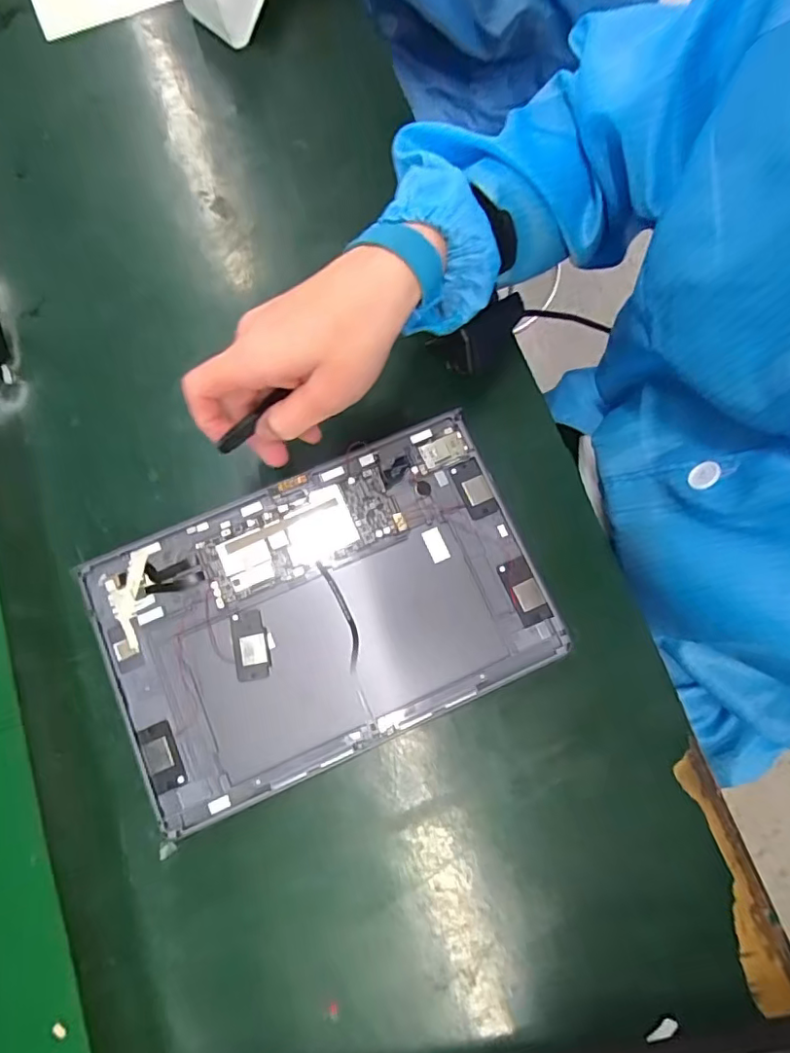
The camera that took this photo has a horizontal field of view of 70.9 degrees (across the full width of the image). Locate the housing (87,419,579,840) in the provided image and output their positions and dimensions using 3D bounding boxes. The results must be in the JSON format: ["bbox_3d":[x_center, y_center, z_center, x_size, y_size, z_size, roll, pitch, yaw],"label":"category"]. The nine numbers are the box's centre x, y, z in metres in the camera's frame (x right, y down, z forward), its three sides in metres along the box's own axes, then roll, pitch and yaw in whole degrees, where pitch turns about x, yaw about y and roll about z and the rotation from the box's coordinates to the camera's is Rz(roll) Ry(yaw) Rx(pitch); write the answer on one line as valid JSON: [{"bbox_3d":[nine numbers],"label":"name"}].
[{"bbox_3d":[-0.043,0.049,0.335,0.250,0.008,0.162,-23,80,-6],"label":"housing"}]

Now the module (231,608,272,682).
[{"bbox_3d":[-0.086,0.070,0.328,0.020,0.004,0.040,-11,77,0],"label":"module"}]

